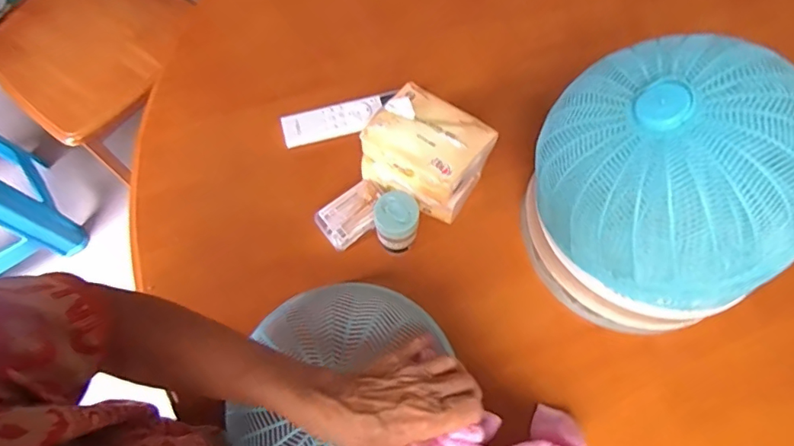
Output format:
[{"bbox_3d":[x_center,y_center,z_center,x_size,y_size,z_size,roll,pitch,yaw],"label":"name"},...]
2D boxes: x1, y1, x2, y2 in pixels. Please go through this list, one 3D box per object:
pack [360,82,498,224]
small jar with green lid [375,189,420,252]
[{"bbox_3d":[0.033,-0.079,0.597,0.131,0.096,0.110,36,73,15],"label":"pack"},{"bbox_3d":[0.001,0.002,0.577,0.045,0.082,0.054,6,68,3],"label":"small jar with green lid"}]

